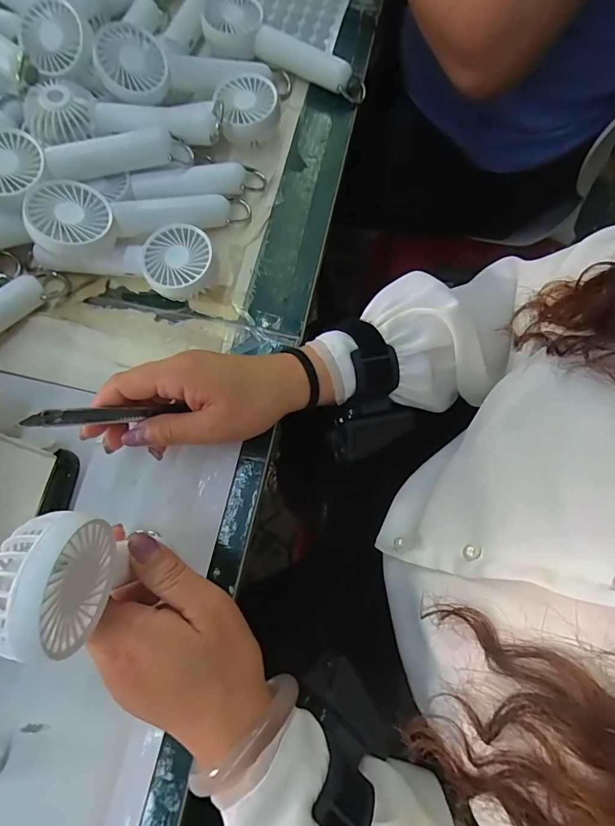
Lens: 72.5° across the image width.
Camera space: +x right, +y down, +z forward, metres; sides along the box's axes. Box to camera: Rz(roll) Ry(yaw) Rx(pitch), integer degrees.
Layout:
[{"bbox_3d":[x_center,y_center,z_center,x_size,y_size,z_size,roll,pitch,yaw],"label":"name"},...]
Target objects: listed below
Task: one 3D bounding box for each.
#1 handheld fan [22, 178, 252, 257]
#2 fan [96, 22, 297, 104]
[{"bbox_3d":[-0.125,-0.152,0.331,0.164,0.026,0.055,-18,75,-28],"label":"handheld fan"},{"bbox_3d":[-0.092,-0.296,0.363,0.163,0.027,0.052,-9,75,-18],"label":"fan"}]

